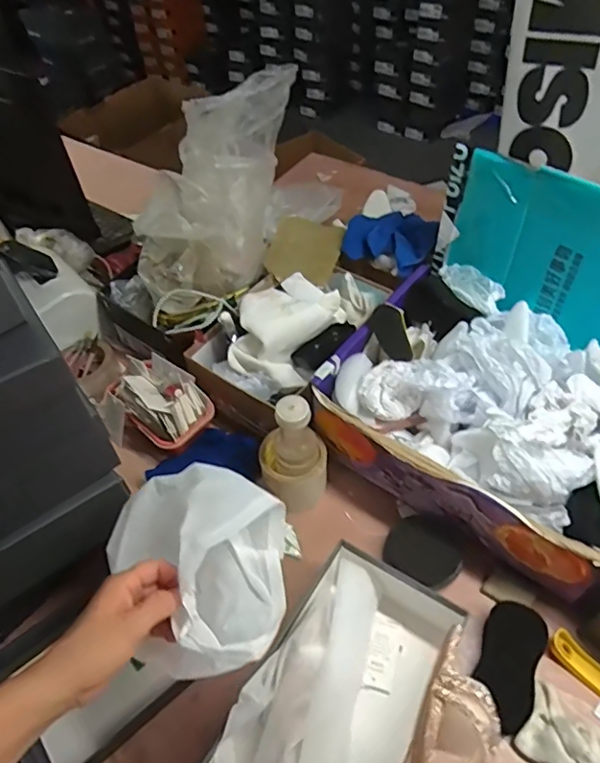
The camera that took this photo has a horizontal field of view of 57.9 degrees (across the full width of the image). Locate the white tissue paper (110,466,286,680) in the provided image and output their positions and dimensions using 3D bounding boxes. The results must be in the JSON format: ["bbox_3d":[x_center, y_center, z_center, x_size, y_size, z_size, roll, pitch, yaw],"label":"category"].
[{"bbox_3d":[-0.099,0.160,0.483,0.165,0.078,0.170,-3,51,2],"label":"white tissue paper"}]

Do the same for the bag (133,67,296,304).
[{"bbox_3d":[-0.127,-0.297,0.857,0.171,0.211,0.380,27,97,24],"label":"bag"}]

